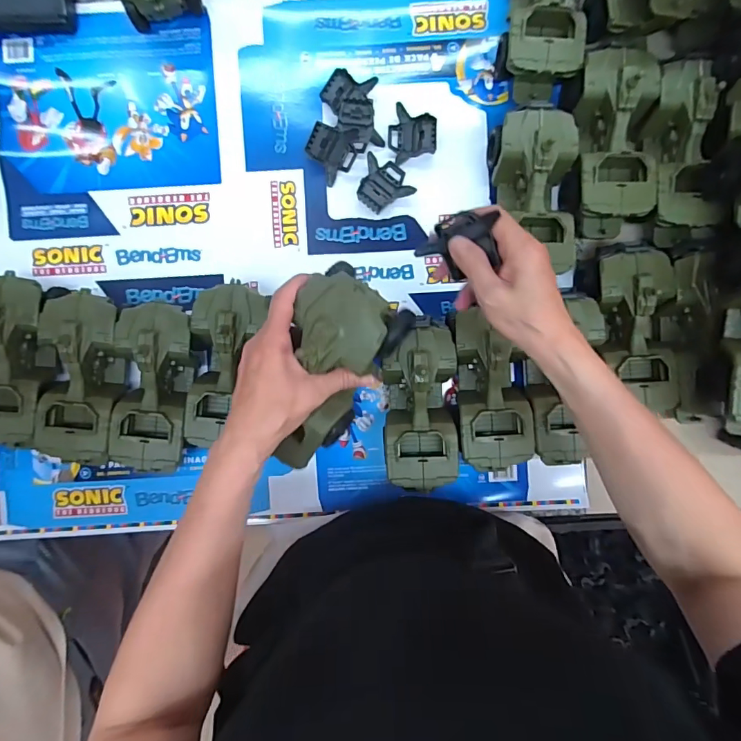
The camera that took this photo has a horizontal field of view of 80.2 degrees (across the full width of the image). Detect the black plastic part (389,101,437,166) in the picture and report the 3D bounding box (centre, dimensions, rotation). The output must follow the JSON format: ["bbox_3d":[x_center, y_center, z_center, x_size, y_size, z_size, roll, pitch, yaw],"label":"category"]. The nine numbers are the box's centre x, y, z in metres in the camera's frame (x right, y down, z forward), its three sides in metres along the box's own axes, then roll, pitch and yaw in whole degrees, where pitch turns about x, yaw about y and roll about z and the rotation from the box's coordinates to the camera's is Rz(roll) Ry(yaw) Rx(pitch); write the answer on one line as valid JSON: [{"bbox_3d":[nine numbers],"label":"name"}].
[{"bbox_3d":[0.049,-0.275,0.513,0.055,0.013,0.059,-1,92,0],"label":"black plastic part"}]

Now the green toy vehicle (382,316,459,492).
[{"bbox_3d":[0.052,0.035,0.500,0.084,0.077,0.183,-2,92,0],"label":"green toy vehicle"}]

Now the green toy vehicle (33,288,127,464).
[{"bbox_3d":[-0.316,0.007,0.494,0.076,0.082,0.179,4,92,0],"label":"green toy vehicle"}]

